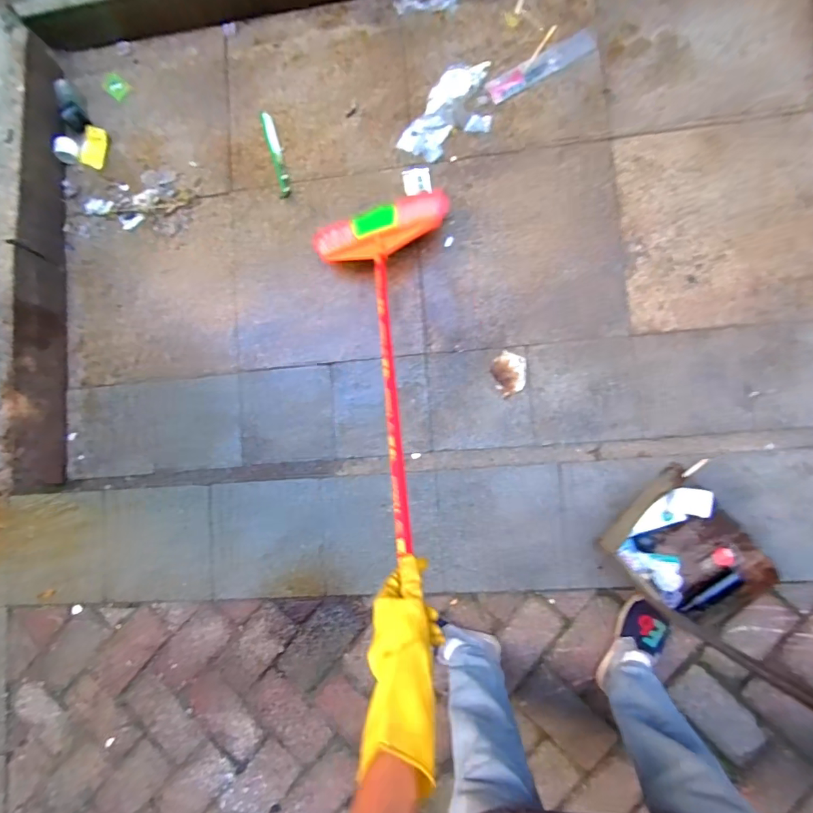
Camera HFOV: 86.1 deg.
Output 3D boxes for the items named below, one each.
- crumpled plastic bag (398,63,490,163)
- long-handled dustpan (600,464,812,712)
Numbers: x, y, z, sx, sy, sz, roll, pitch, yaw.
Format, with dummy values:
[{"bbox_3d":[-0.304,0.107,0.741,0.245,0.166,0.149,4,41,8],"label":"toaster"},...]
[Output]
[{"bbox_3d":[0.129,-0.768,1.133,0.189,0.031,0.295,32,91,7],"label":"crumpled plastic bag"},{"bbox_3d":[0.524,0.299,0.612,0.293,0.707,0.224,37,97,10],"label":"long-handled dustpan"}]

